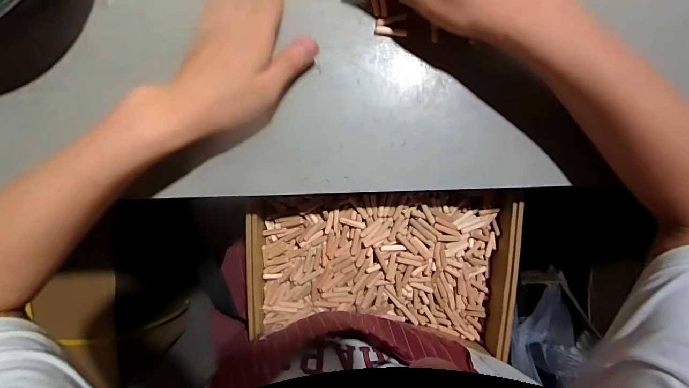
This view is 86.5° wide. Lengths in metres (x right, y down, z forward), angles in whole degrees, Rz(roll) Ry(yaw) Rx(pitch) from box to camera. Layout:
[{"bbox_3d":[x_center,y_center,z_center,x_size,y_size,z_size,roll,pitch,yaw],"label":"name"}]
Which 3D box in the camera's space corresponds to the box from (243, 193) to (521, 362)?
[{"bbox_3d":[0.039,0.083,0.417,0.289,0.058,0.206,3,93,0],"label":"box"}]

